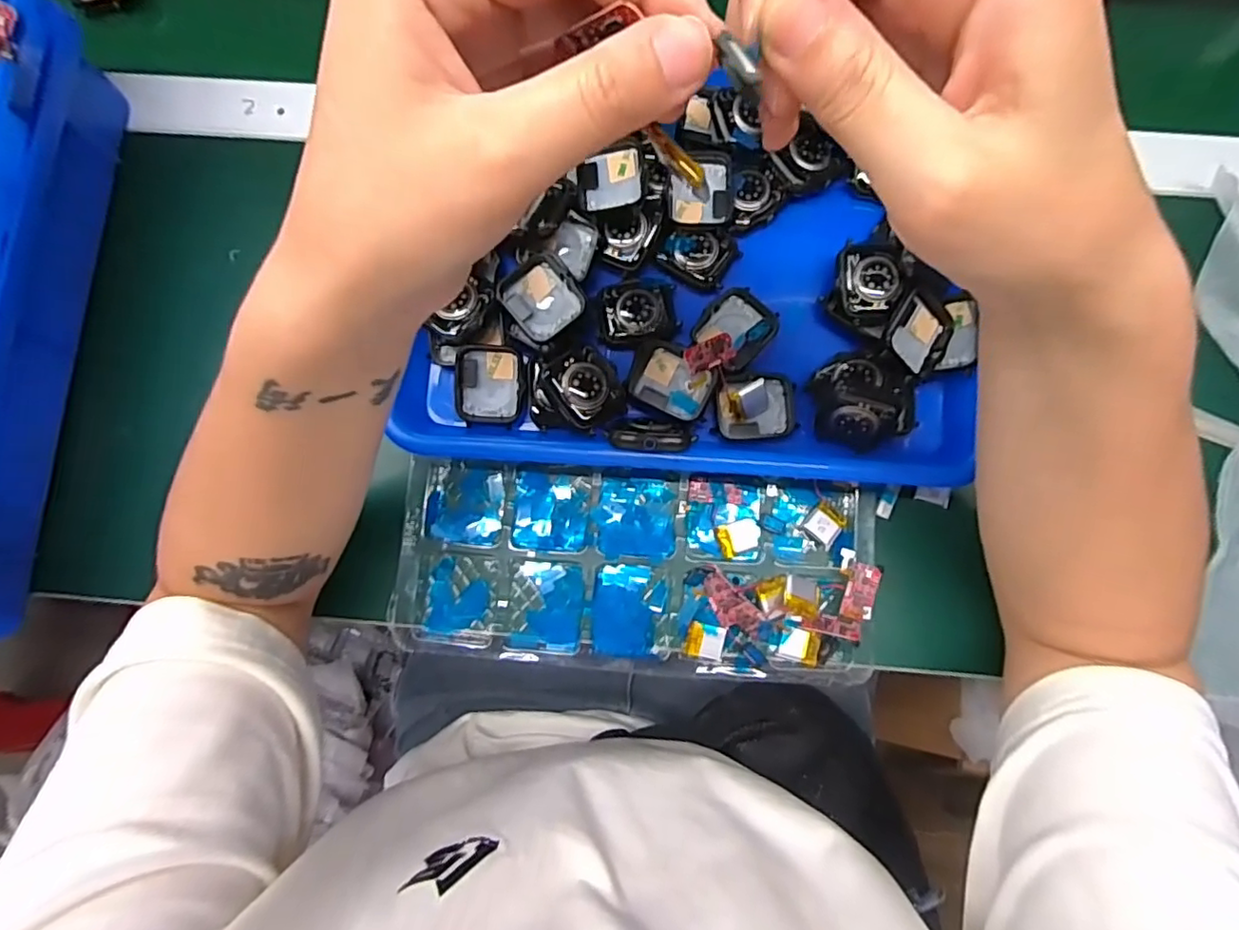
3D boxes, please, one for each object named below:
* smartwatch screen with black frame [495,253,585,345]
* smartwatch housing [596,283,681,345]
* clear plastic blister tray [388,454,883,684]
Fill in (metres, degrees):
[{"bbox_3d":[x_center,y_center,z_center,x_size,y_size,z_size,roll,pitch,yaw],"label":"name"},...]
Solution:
[{"bbox_3d":[-0.041,-0.089,0.322,0.038,0.007,0.040,-40,88,-5],"label":"smartwatch screen with black frame"},{"bbox_3d":[0.010,-0.085,0.335,0.043,0.006,0.034,-3,81,1],"label":"smartwatch housing"},{"bbox_3d":[0.009,0.057,0.336,0.258,0.020,0.109,4,82,2],"label":"clear plastic blister tray"}]

